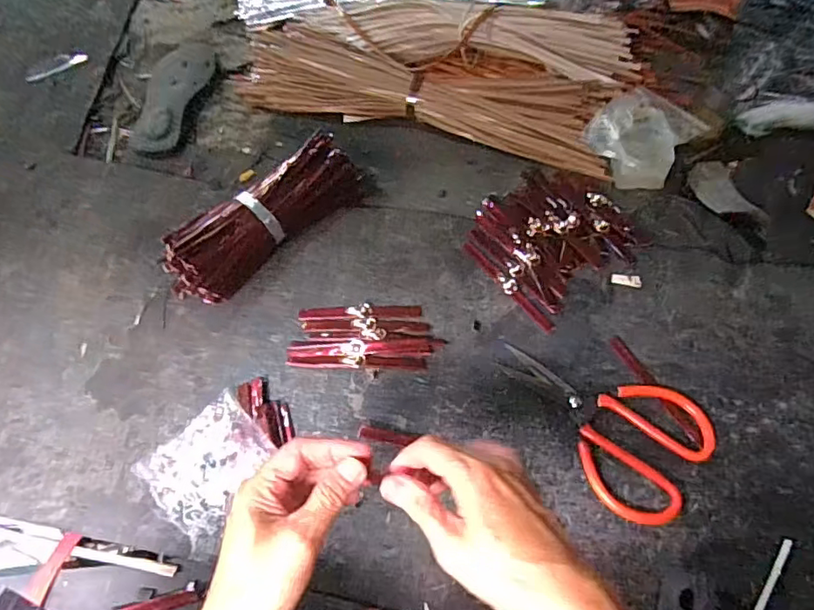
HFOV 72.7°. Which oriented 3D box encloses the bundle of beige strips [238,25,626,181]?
[{"bbox_3d":[0.023,-0.311,0.799,0.542,0.051,0.146,18,64,7],"label":"bundle of beige strips"}]

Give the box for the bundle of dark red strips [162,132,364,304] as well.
[{"bbox_3d":[-0.170,-0.103,0.667,0.257,0.059,0.078,-38,65,-16],"label":"bundle of dark red strips"}]

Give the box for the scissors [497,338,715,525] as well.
[{"bbox_3d":[0.188,0.113,0.556,0.211,0.019,0.128,34,67,14],"label":"scissors"}]

